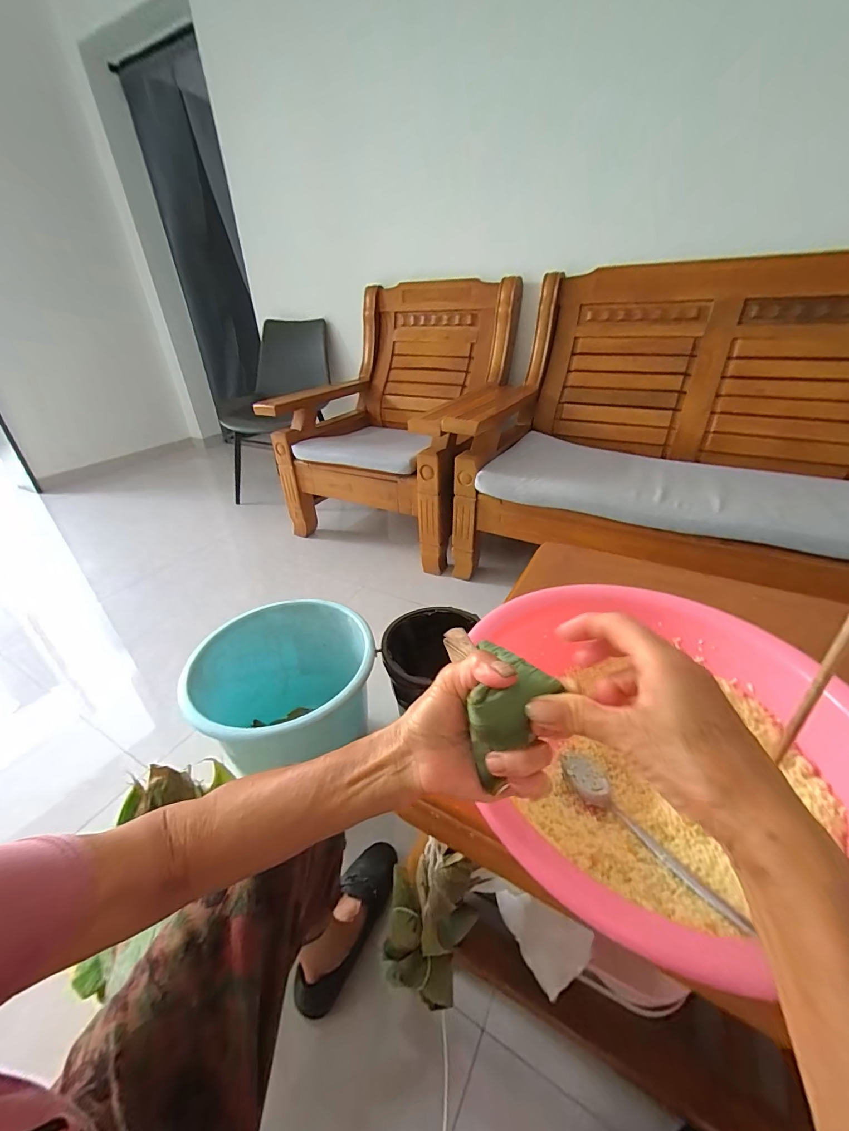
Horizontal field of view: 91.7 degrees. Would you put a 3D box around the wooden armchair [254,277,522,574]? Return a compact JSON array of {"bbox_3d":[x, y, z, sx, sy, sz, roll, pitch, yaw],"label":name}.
[{"bbox_3d":[-0.121,-0.619,1.697,0.804,0.880,0.684,15,36,25],"label":"wooden armchair"}]

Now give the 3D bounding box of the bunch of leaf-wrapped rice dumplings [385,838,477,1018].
[{"bbox_3d":[0.004,0.410,0.478,0.098,0.159,0.107,2,33,6],"label":"bunch of leaf-wrapped rice dumplings"}]

